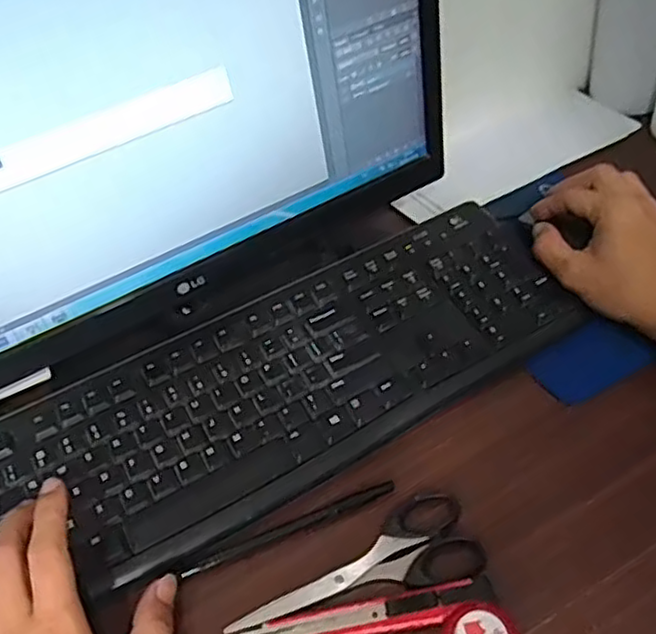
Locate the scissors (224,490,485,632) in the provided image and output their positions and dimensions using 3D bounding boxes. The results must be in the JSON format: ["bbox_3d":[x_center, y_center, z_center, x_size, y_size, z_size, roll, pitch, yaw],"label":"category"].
[{"bbox_3d":[0.015,0.144,0.410,0.148,0.007,0.055,-11,53,-6],"label":"scissors"}]

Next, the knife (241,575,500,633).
[{"bbox_3d":[0.022,0.168,0.382,0.144,0.012,0.019,-9,52,-4],"label":"knife"}]

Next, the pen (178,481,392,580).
[{"bbox_3d":[-0.024,0.133,0.431,0.142,0.008,0.008,-19,54,-11],"label":"pen"}]

